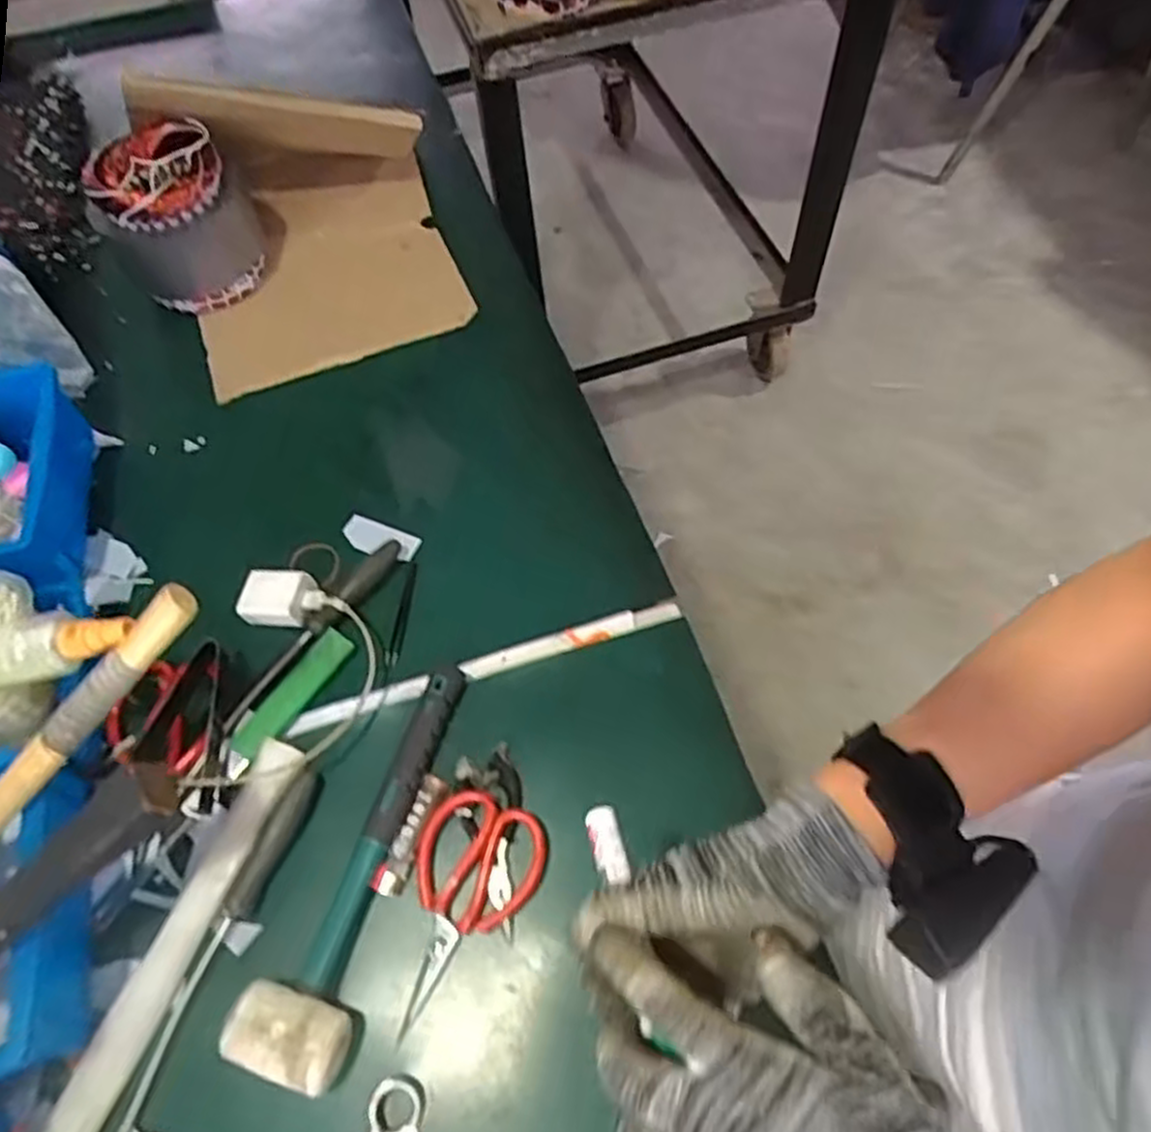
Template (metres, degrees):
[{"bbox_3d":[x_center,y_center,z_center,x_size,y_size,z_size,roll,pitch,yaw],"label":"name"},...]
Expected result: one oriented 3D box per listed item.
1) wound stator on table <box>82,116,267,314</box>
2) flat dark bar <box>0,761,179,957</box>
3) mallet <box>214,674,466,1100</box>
[{"bbox_3d":[-0.421,-0.361,0.806,0.140,0.143,0.125,10,63,6],"label":"wound stator on table"},{"bbox_3d":[-0.348,0.217,0.454,0.269,0.028,0.041,-41,69,-1],"label":"flat dark bar"},{"bbox_3d":[-0.147,0.201,0.556,0.073,0.047,0.292,15,63,9],"label":"mallet"}]

